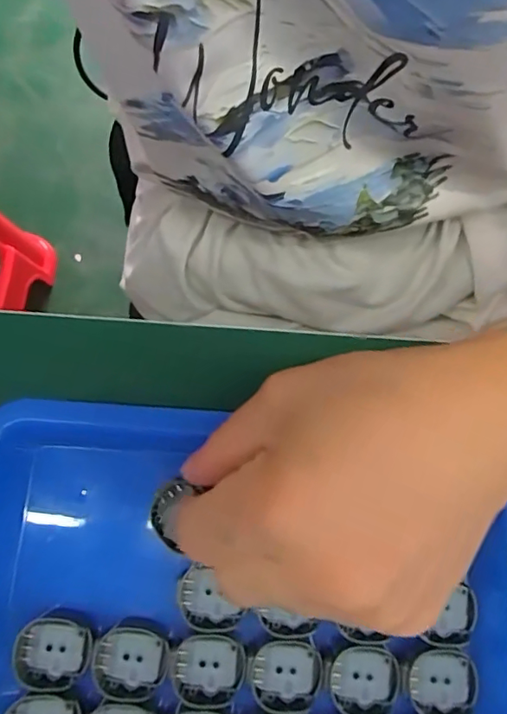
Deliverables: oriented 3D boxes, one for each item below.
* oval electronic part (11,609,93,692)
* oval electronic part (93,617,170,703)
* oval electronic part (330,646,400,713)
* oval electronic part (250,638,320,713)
[{"bbox_3d":[-0.079,0.116,0.209,0.029,0.009,0.026,11,78,2],"label":"oval electronic part"},{"bbox_3d":[-0.048,0.119,0.208,0.028,0.014,0.025,6,78,1],"label":"oval electronic part"},{"bbox_3d":[0.043,0.124,0.201,0.025,0.008,0.024,16,79,3],"label":"oval electronic part"},{"bbox_3d":[0.012,0.122,0.201,0.026,0.009,0.024,2,78,0],"label":"oval electronic part"}]

